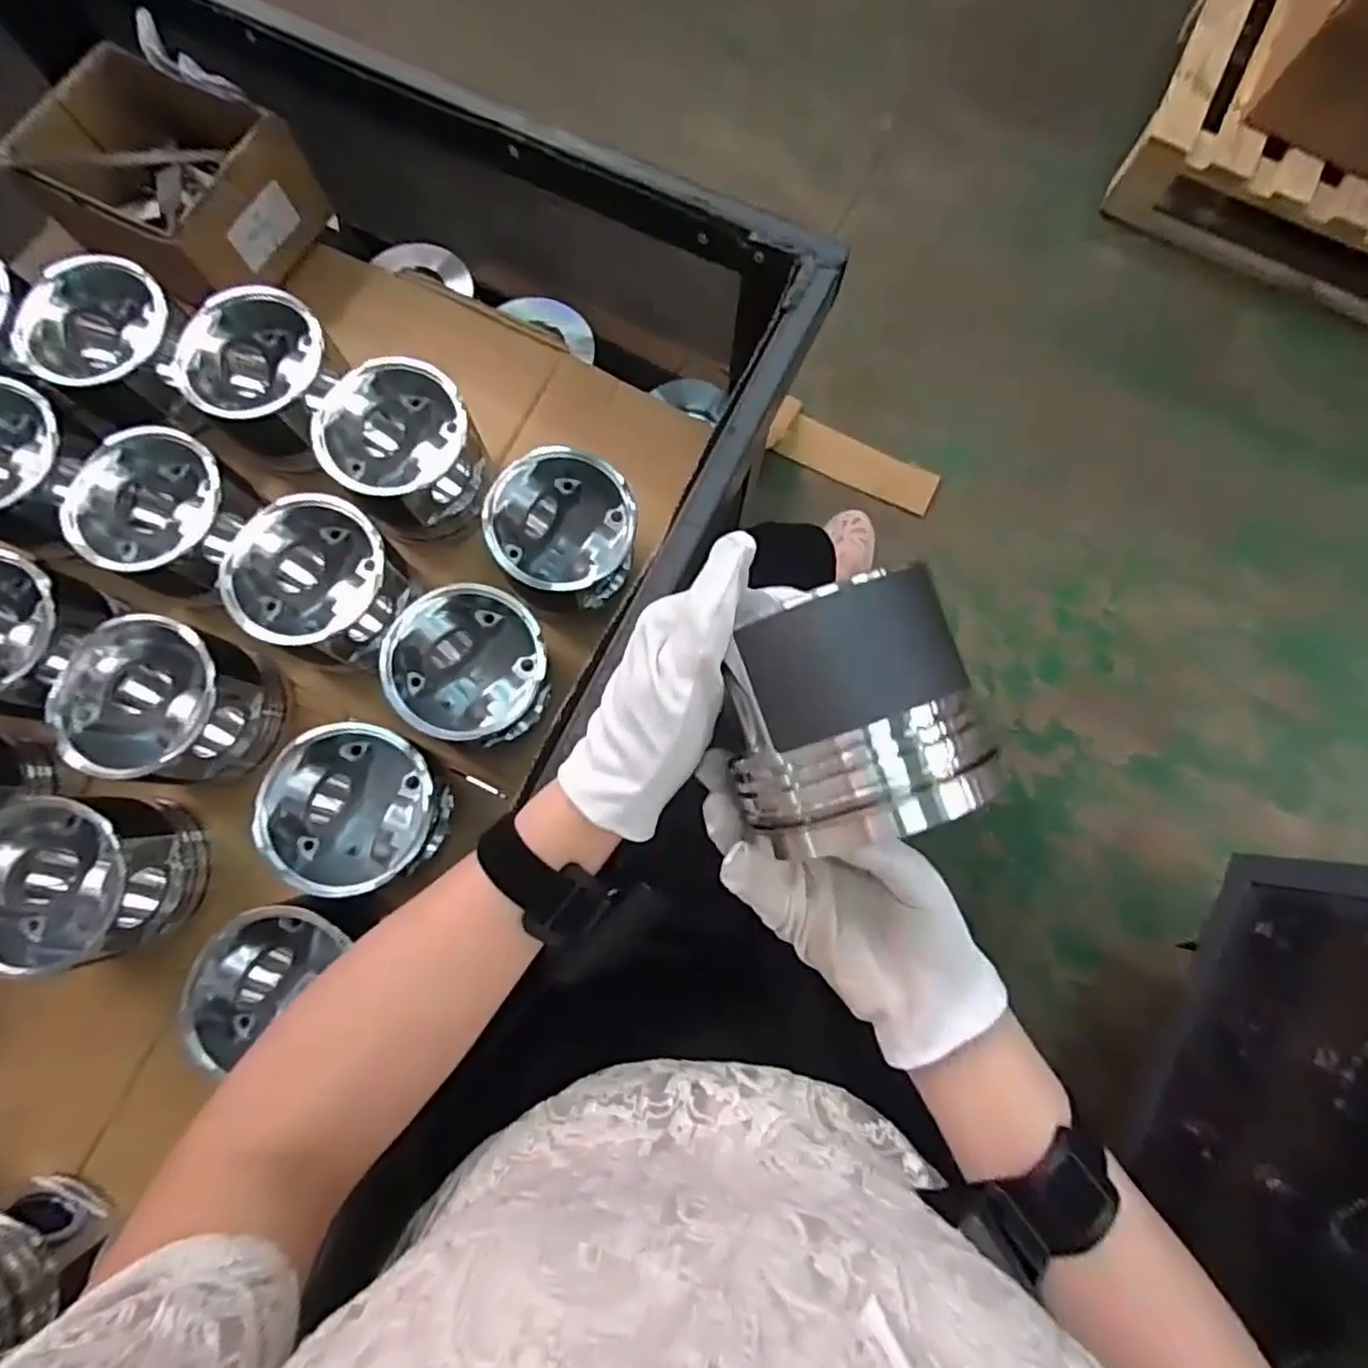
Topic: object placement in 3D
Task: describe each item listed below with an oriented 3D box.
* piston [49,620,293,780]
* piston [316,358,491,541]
[{"bbox_3d":[-0.375,0.013,0.502,0.113,0.082,0.109,0,79,-1],"label":"piston"},{"bbox_3d":[-0.221,-0.188,0.550,0.108,0.083,0.116,0,79,-1],"label":"piston"}]

